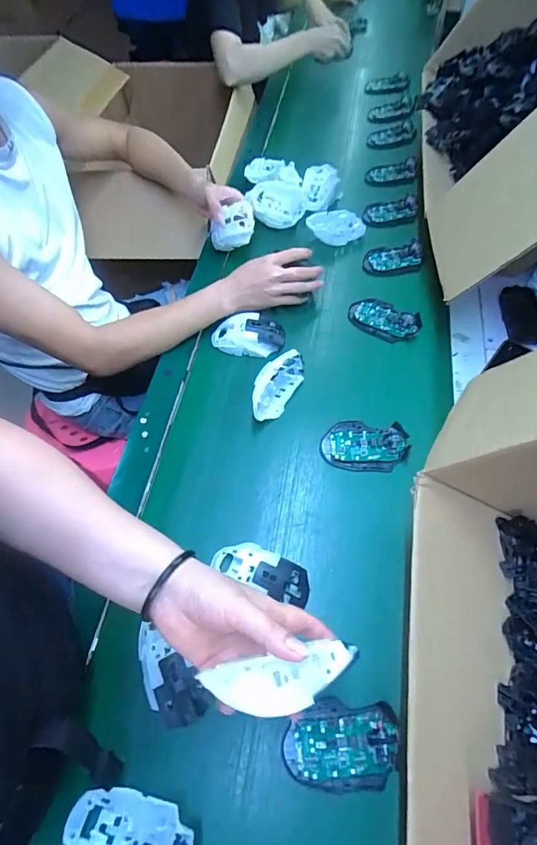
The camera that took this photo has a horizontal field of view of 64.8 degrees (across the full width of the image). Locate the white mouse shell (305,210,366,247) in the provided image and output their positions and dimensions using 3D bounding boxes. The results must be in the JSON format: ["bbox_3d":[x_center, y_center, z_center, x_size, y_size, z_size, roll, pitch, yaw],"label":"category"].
[{"bbox_3d":[0.128,-0.374,0.799,0.109,0.035,0.072,-2,60,2],"label":"white mouse shell"}]

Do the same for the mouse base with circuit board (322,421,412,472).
[{"bbox_3d":[0.132,0.032,0.577,0.113,0.022,0.072,9,61,8],"label":"mouse base with circuit board"}]

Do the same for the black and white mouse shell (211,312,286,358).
[{"bbox_3d":[-0.032,-0.141,0.673,0.113,0.029,0.068,6,61,7],"label":"black and white mouse shell"}]

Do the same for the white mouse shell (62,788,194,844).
[{"bbox_3d":[-0.122,0.368,0.372,0.115,0.034,0.063,6,61,7],"label":"white mouse shell"}]

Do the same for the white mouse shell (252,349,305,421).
[{"bbox_3d":[0.012,-0.056,0.605,0.043,0.066,0.114,25,65,16],"label":"white mouse shell"}]

